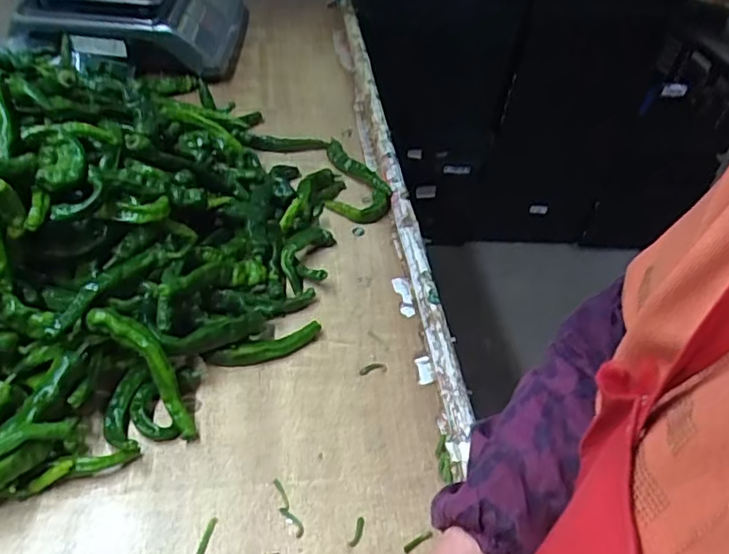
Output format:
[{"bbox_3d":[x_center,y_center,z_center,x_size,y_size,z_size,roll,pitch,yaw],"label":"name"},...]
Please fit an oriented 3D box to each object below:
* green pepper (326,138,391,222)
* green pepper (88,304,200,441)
[{"bbox_3d":[-0.010,-0.139,0.845,0.092,0.027,0.168,5,43,-1],"label":"green pepper"},{"bbox_3d":[-0.193,0.083,0.542,0.034,0.021,0.141,-37,93,-36],"label":"green pepper"}]

